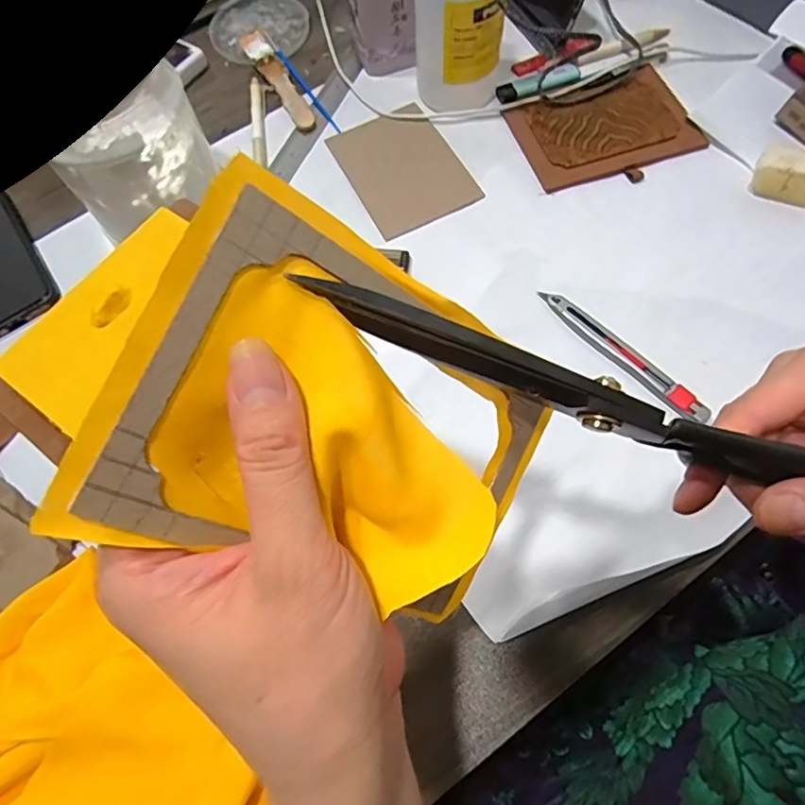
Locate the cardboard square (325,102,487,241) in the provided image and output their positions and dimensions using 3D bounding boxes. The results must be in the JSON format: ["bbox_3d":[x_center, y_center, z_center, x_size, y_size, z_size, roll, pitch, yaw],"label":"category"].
[{"bbox_3d":[0.000,-0.219,0.497,0.096,0.006,0.145,-25,68,-7],"label":"cardboard square"}]

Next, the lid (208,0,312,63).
[{"bbox_3d":[-0.152,-0.402,0.576,0.104,0.013,0.104,-1,67,3],"label":"lid"}]

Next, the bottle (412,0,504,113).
[{"bbox_3d":[0.049,-0.334,0.449,0.079,0.175,0.061,1,67,3],"label":"bottle"}]

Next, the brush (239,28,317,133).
[{"bbox_3d":[-0.126,-0.328,0.545,0.027,0.014,0.151,-27,68,-8],"label":"brush"}]

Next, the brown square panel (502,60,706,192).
[{"bbox_3d":[0.184,-0.248,0.486,0.149,0.007,0.110,-18,68,-5],"label":"brown square panel"}]

